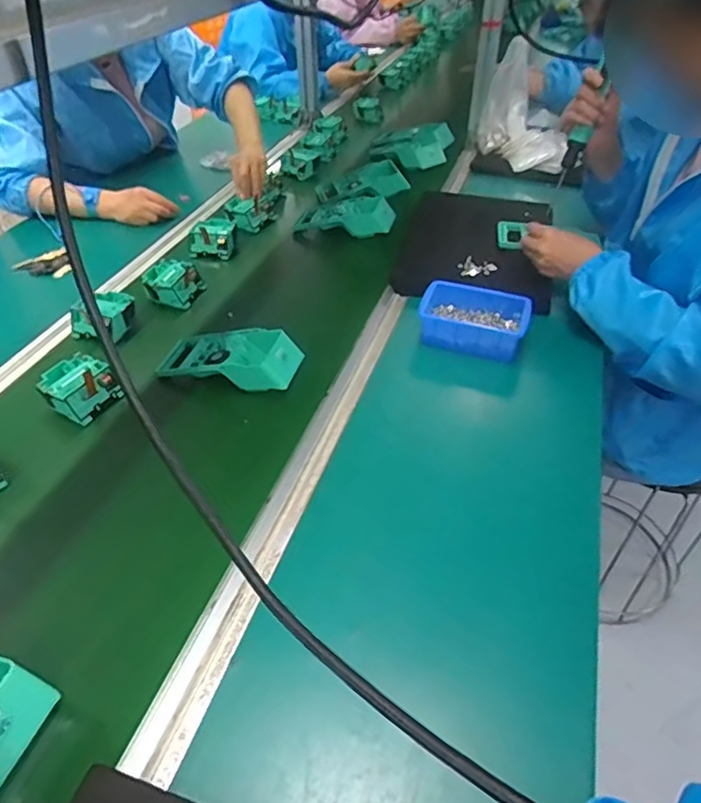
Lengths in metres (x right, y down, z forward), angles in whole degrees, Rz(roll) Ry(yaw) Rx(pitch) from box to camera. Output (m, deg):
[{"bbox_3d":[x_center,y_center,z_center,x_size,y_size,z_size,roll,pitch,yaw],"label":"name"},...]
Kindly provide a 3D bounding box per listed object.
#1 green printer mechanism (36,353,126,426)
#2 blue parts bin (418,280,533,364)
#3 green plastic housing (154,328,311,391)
[{"bbox_3d":[-0.342,-0.018,0.713,0.082,0.041,0.082,29,51,25],"label":"green printer mechanism"},{"bbox_3d":[0.173,-0.116,0.823,0.156,0.053,0.116,18,47,16],"label":"blue parts bin"},{"bbox_3d":[-0.160,-0.062,0.755,0.190,0.052,0.086,12,46,11],"label":"green plastic housing"}]

